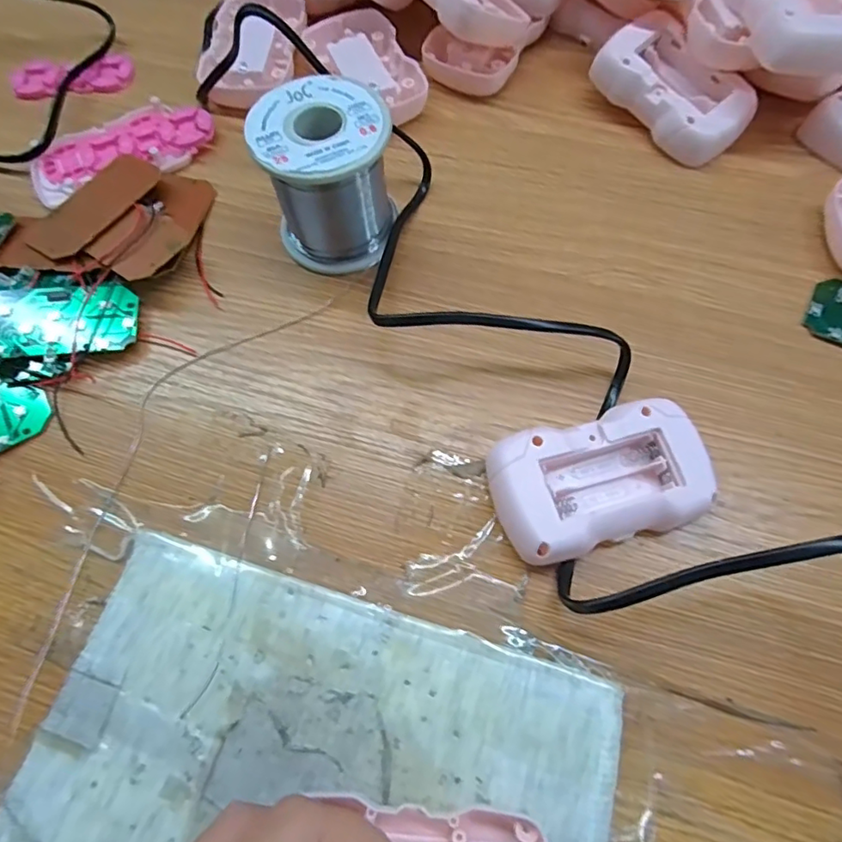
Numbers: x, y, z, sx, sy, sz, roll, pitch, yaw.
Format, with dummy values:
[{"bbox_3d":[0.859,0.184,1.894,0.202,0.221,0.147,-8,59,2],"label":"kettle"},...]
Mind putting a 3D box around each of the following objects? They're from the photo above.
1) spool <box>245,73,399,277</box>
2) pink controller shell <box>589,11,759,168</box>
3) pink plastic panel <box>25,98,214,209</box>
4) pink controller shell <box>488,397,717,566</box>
[{"bbox_3d":[-0.044,-0.116,0.265,0.058,0.062,0.063,-11,68,-2],"label":"spool"},{"bbox_3d":[0.141,-0.183,0.303,0.050,0.030,0.082,-37,71,-12],"label":"pink controller shell"},{"bbox_3d":[-0.173,-0.158,0.318,0.104,0.006,0.053,-25,69,-8],"label":"pink plastic panel"},{"bbox_3d":[0.072,0.025,0.223,0.086,0.024,0.050,-17,68,-5],"label":"pink controller shell"}]

